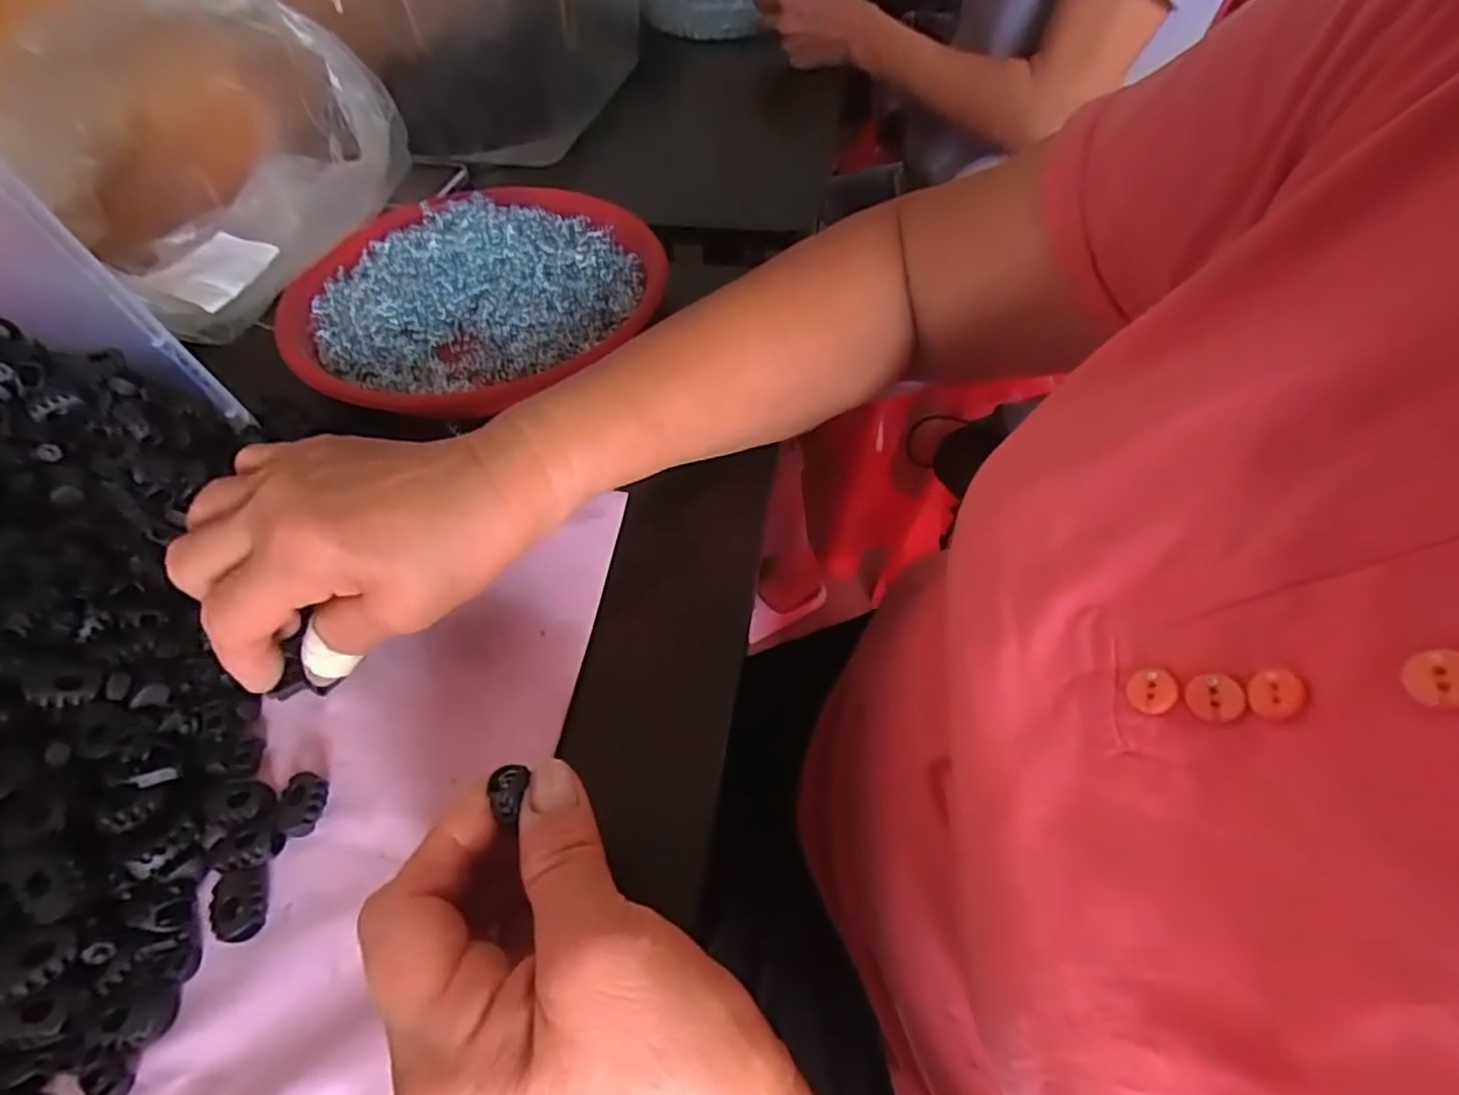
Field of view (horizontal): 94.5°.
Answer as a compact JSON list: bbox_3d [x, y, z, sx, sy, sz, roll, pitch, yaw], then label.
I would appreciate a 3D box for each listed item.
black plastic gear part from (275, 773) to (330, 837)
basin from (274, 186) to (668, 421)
[{"bbox_3d":[-0.161,0.097,0.255,0.015,0.010,0.022,4,53,5],"label":"black plastic gear part"},{"bbox_3d":[-0.162,-0.172,0.433,0.238,0.047,0.218,-8,53,-4],"label":"basin"}]

